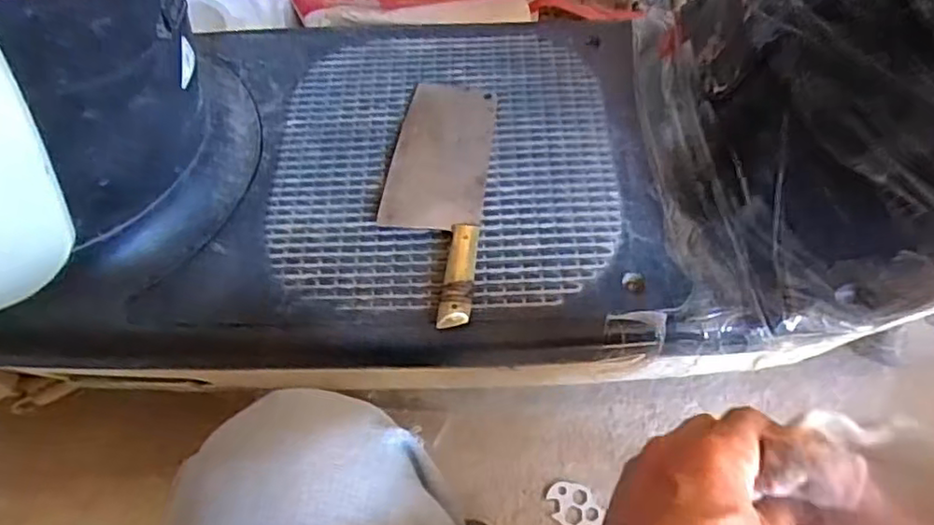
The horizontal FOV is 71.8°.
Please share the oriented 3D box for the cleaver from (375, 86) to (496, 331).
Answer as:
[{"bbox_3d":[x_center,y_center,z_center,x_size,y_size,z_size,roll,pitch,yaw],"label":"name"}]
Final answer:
[{"bbox_3d":[-0.024,-0.055,0.479,0.074,0.020,0.217,5,61,5],"label":"cleaver"}]

